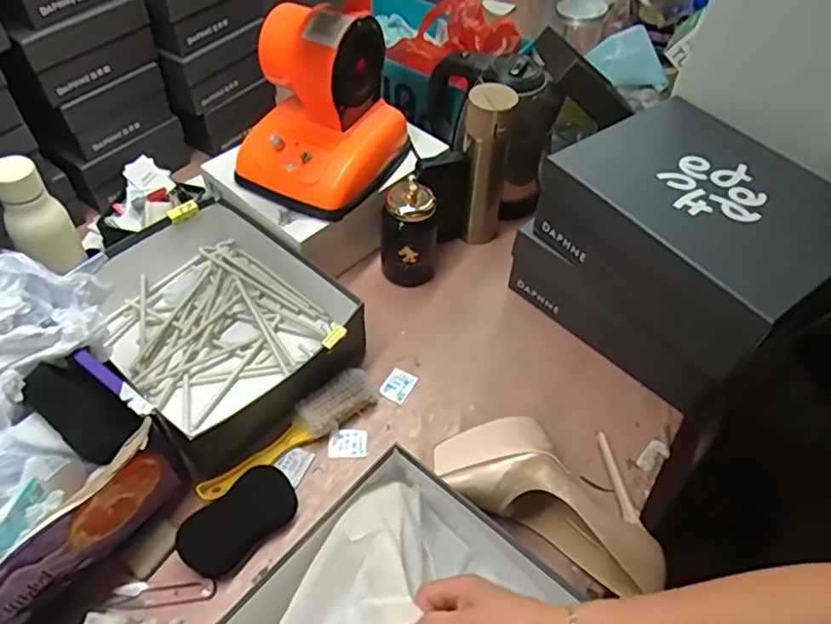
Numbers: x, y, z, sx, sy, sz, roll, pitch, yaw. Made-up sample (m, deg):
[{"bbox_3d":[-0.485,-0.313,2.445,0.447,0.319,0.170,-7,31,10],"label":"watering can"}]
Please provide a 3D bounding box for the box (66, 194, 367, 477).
[{"bbox_3d":[-0.255,0.005,0.781,0.260,0.093,0.335,-36,61,-27],"label":"box"}]

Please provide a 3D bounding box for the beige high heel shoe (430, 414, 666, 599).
[{"bbox_3d":[0.156,0.181,0.666,0.248,0.079,0.153,25,54,17],"label":"beige high heel shoe"}]

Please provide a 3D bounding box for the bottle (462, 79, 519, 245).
[{"bbox_3d":[0.099,-0.200,0.873,0.062,0.251,0.057,13,52,8],"label":"bottle"}]

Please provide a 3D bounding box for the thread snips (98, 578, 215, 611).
[{"bbox_3d":[-0.257,0.286,0.616,0.107,0.015,0.025,-2,51,-4],"label":"thread snips"}]

